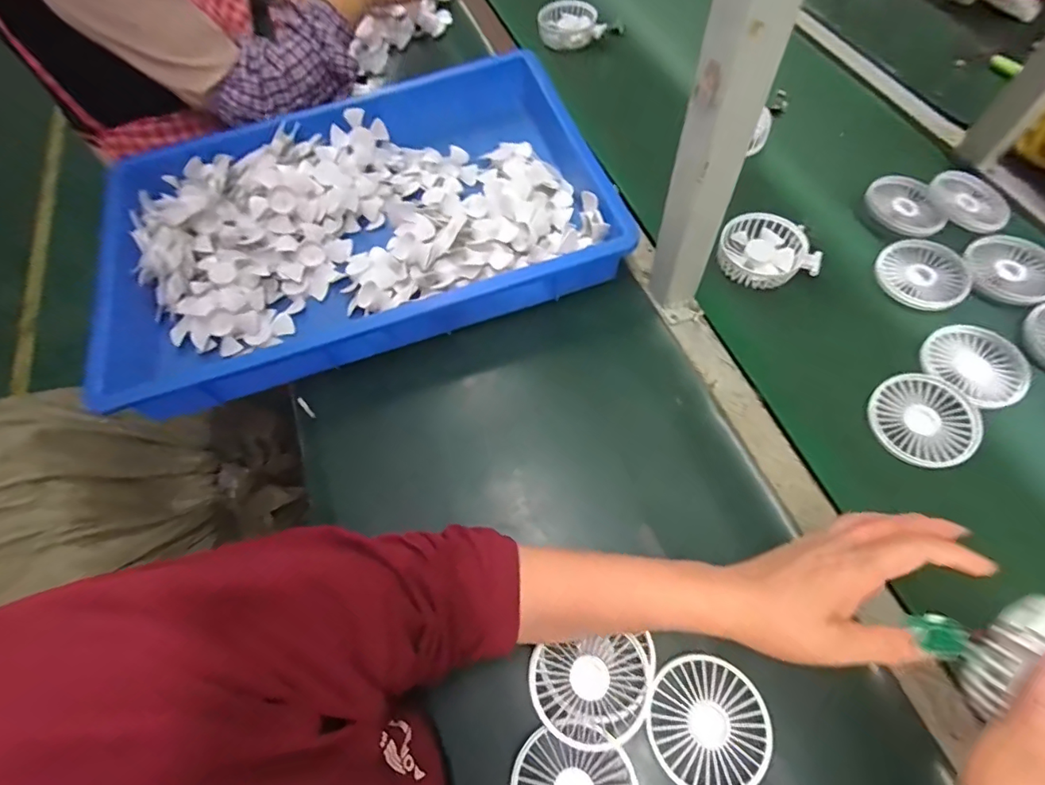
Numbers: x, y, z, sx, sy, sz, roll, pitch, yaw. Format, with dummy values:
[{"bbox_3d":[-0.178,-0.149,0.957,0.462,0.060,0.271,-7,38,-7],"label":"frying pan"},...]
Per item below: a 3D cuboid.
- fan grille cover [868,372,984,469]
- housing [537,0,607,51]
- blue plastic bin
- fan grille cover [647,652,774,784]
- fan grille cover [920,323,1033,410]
[{"bbox_3d":[0.373,0.024,0.459,0.088,0.014,0.088,22,65,14],"label":"fan grille cover"},{"bbox_3d":[0.073,-0.584,0.782,0.092,0.041,0.086,-19,63,-8],"label":"housing"},{"bbox_3d":[-0.198,-0.214,0.587,0.552,0.077,0.384,-17,63,-6],"label":"blue plastic bin"},{"bbox_3d":[0.136,0.241,0.360,0.084,0.006,0.086,-6,62,0],"label":"fan grille cover"},{"bbox_3d":[0.439,-0.028,0.477,0.083,0.008,0.087,-37,67,-16],"label":"fan grille cover"}]

